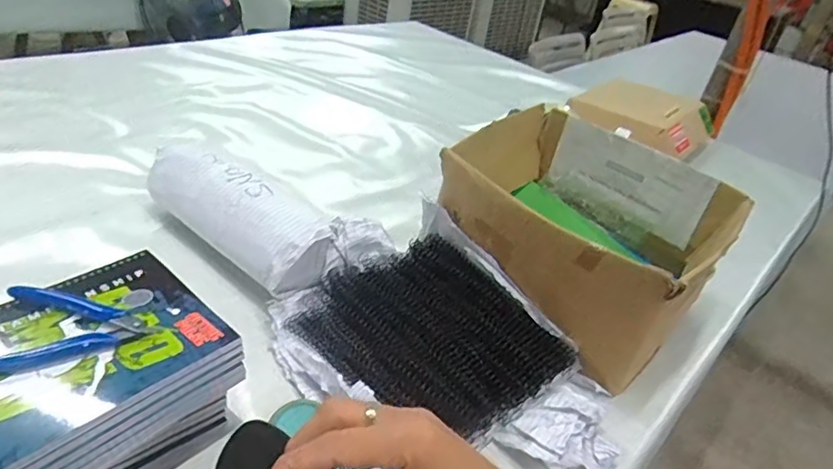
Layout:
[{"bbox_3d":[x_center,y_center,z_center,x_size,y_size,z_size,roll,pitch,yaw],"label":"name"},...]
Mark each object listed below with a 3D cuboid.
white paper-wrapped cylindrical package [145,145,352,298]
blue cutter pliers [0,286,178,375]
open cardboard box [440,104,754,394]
[{"bbox_3d":[-0.213,-0.024,0.678,0.253,0.093,0.087,31,38,26],"label":"white paper-wrapped cylindrical package"},{"bbox_3d":[-0.268,0.066,0.441,0.129,0.012,0.081,-10,38,-24],"label":"blue cutter pliers"},{"bbox_3d":[0.195,-0.016,0.711,0.328,0.140,0.273,32,39,28],"label":"open cardboard box"}]

